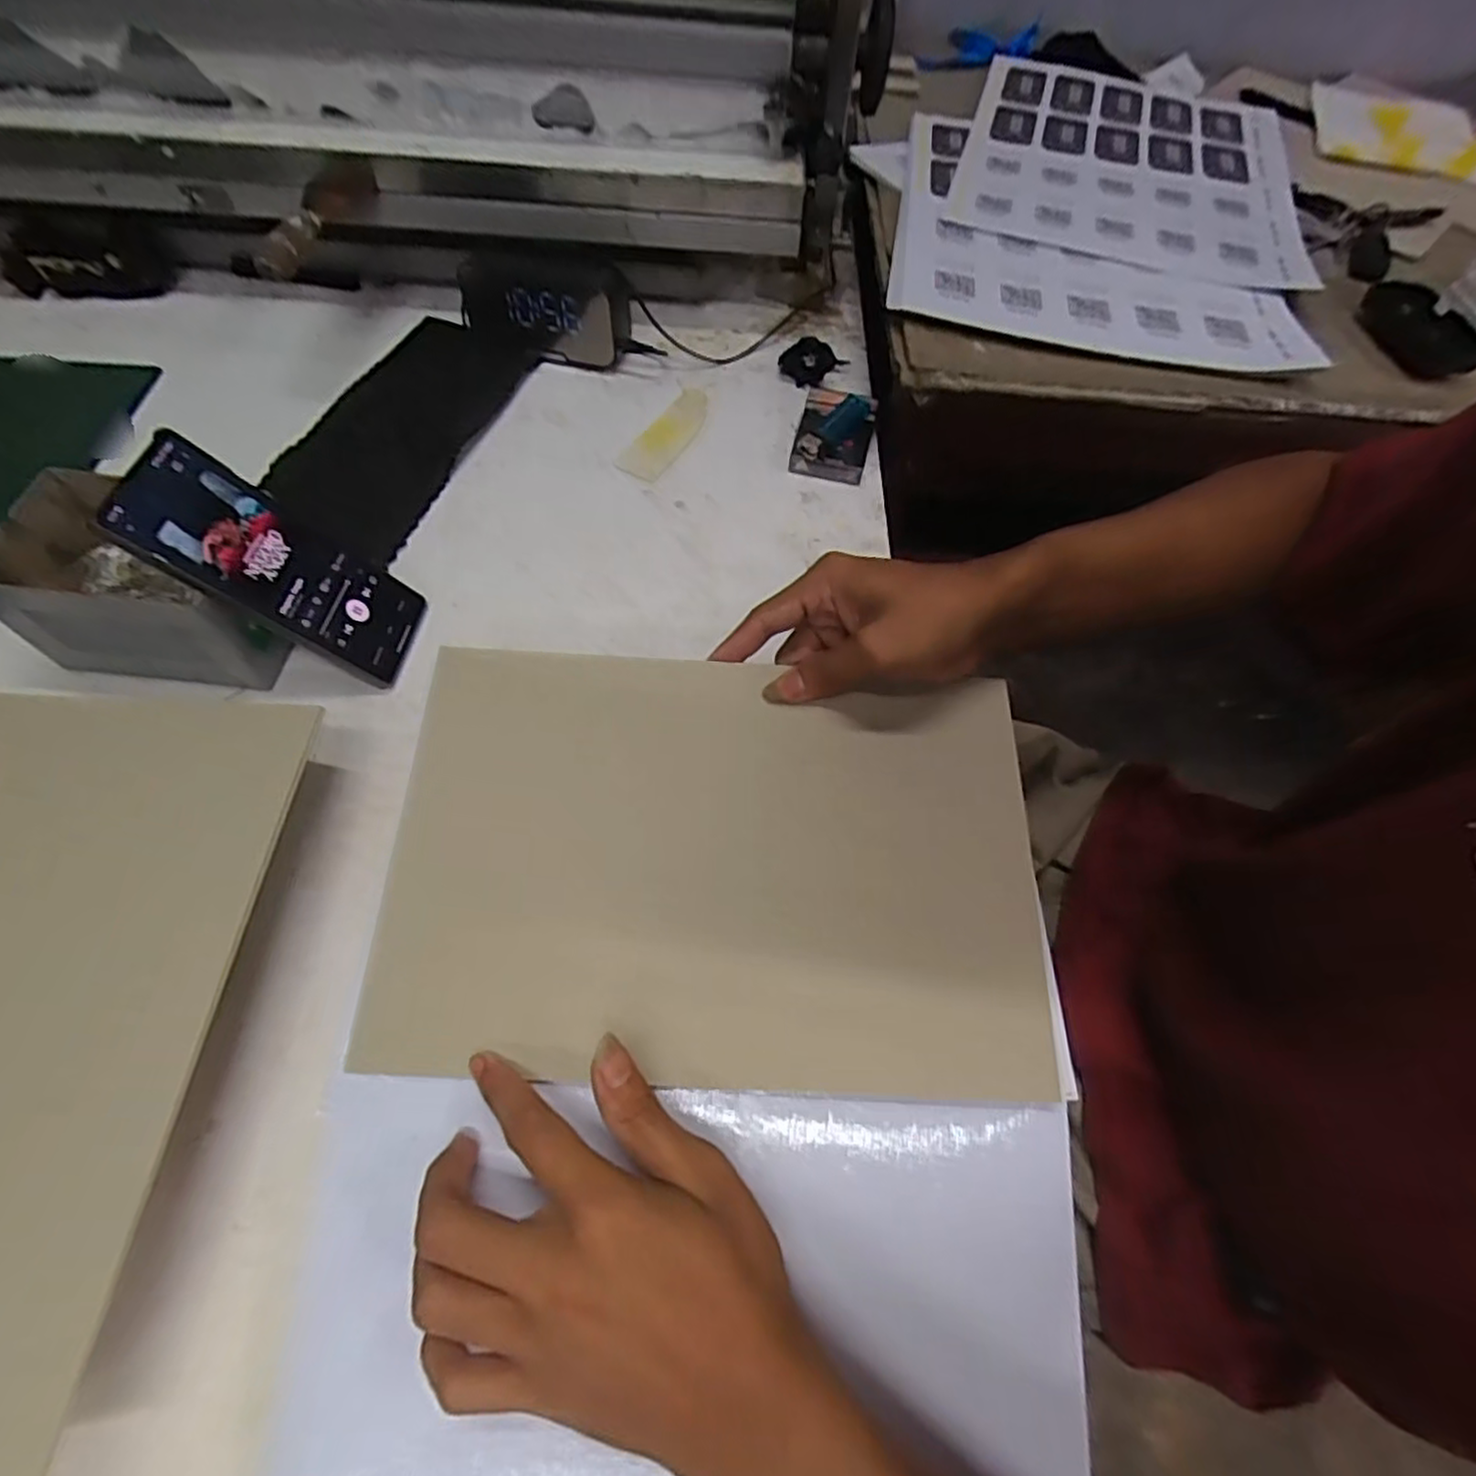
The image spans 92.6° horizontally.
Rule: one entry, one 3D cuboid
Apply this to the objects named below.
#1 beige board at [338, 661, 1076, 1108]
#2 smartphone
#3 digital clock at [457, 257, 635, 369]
[{"bbox_3d":[-0.011,0.055,0.341,0.300,0.009,0.202,2,67,0],"label":"beige board"},{"bbox_3d":[-0.276,-0.104,0.430,0.010,0.166,0.078,-16,50,37],"label":"smartphone"},{"bbox_3d":[-0.184,-0.398,0.652,0.165,0.087,0.046,16,60,6],"label":"digital clock"}]

